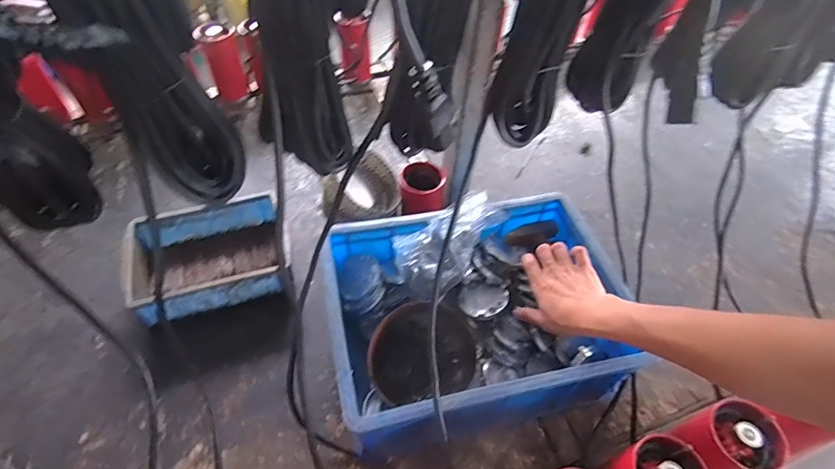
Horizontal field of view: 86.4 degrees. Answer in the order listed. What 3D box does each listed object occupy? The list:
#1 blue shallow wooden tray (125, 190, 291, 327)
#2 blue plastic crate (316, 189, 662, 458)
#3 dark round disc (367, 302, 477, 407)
[{"bbox_3d":[-0.345,0.037,0.752,0.243,0.076,0.185,-15,53,-16],"label":"blue shallow wooden tray"},{"bbox_3d":[0.079,0.115,0.650,0.392,0.169,0.292,-9,51,-12],"label":"blue plastic crate"},{"bbox_3d":[0.005,0.165,0.624,0.151,0.063,0.125,-12,53,-12],"label":"dark round disc"}]

